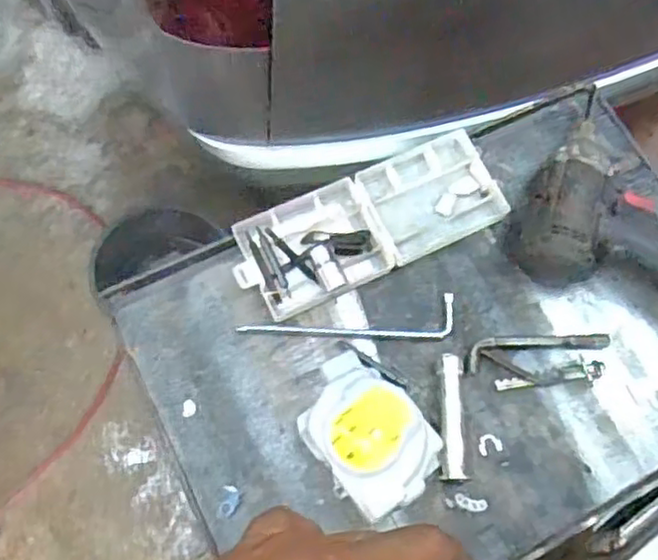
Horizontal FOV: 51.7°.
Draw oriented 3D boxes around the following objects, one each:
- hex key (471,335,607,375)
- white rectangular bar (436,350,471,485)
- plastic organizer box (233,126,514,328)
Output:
[{"bbox_3d":[0.167,0.052,0.543,0.113,0.009,0.024,-9,70,-7],"label":"hex key"},{"bbox_3d":[0.094,0.104,0.516,0.019,0.010,0.094,2,69,-3],"label":"white rectangular bar"},{"bbox_3d":[0.034,-0.049,0.569,0.226,0.028,0.087,-25,73,-13],"label":"plastic organizer box"}]

